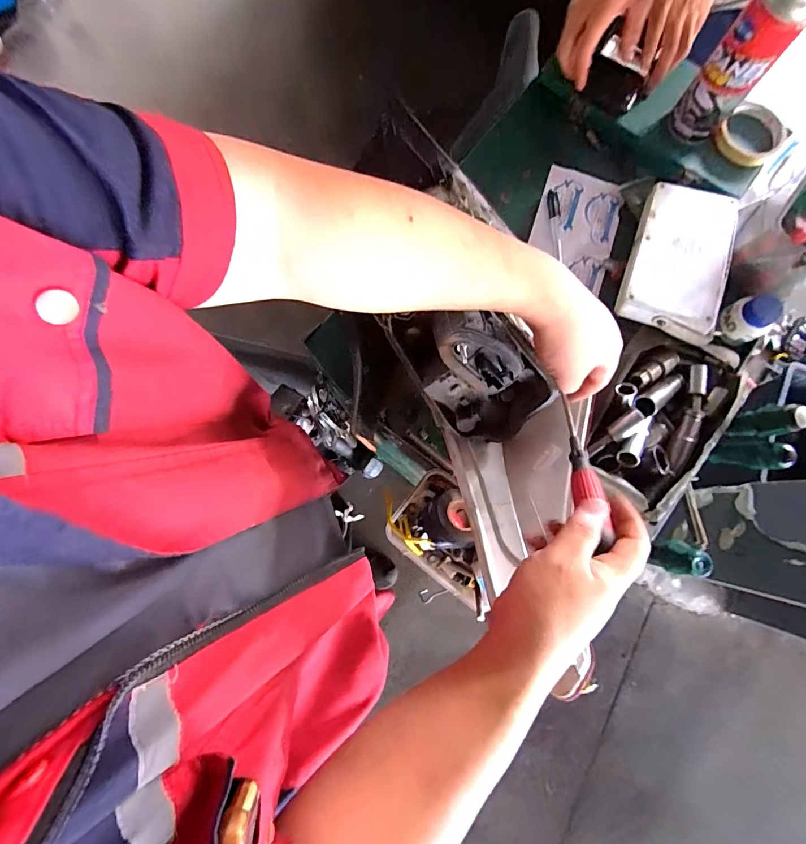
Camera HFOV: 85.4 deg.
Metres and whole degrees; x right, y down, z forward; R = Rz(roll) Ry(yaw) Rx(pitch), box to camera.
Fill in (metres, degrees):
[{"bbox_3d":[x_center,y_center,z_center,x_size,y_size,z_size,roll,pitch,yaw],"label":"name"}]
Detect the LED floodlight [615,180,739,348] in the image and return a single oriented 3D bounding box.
[{"bbox_3d":[0.344,-0.208,0.539,0.110,0.032,0.213,21,79,3],"label":"LED floodlight"}]

